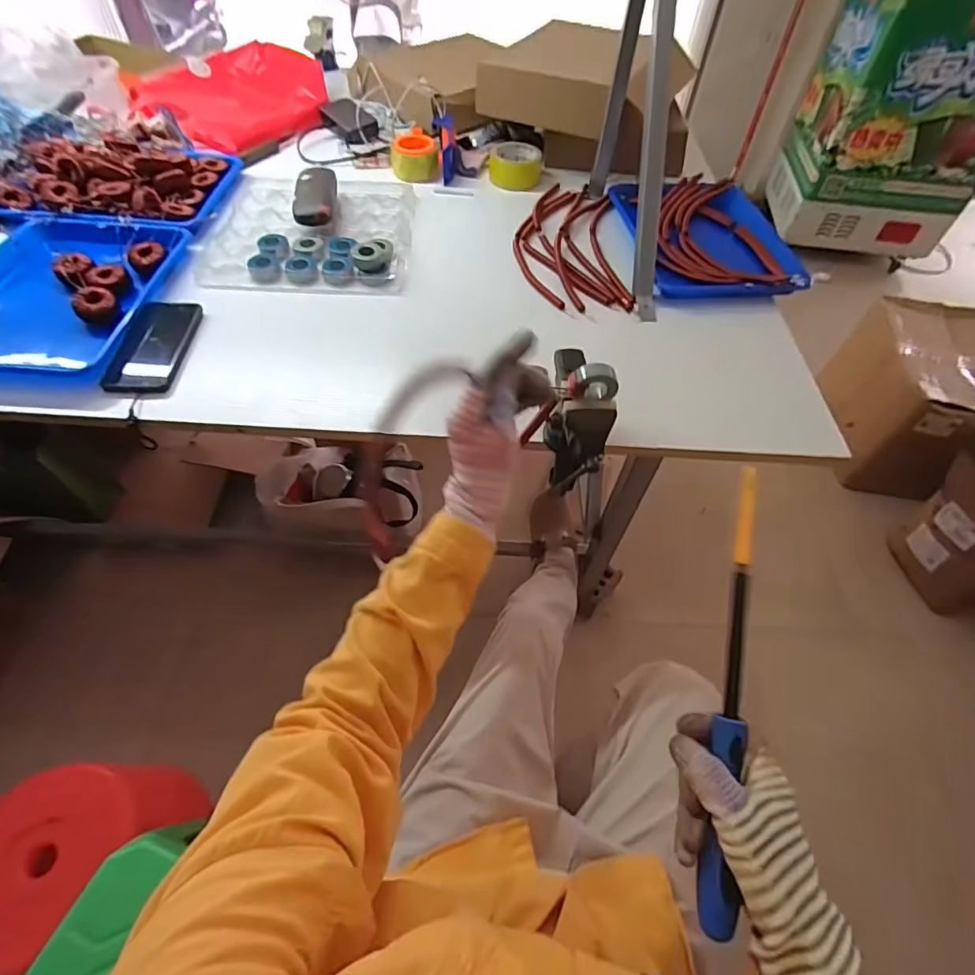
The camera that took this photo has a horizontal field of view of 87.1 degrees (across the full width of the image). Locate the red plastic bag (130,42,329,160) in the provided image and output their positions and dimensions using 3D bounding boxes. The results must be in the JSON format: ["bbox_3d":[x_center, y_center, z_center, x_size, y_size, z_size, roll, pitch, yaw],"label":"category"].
[{"bbox_3d":[-0.521,-0.815,1.068,0.365,0.078,0.341,35,59,20],"label":"red plastic bag"}]

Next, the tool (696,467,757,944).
[{"bbox_3d":[0.175,0.138,0.360,0.022,0.017,0.310,10,78,4],"label":"tool"}]

